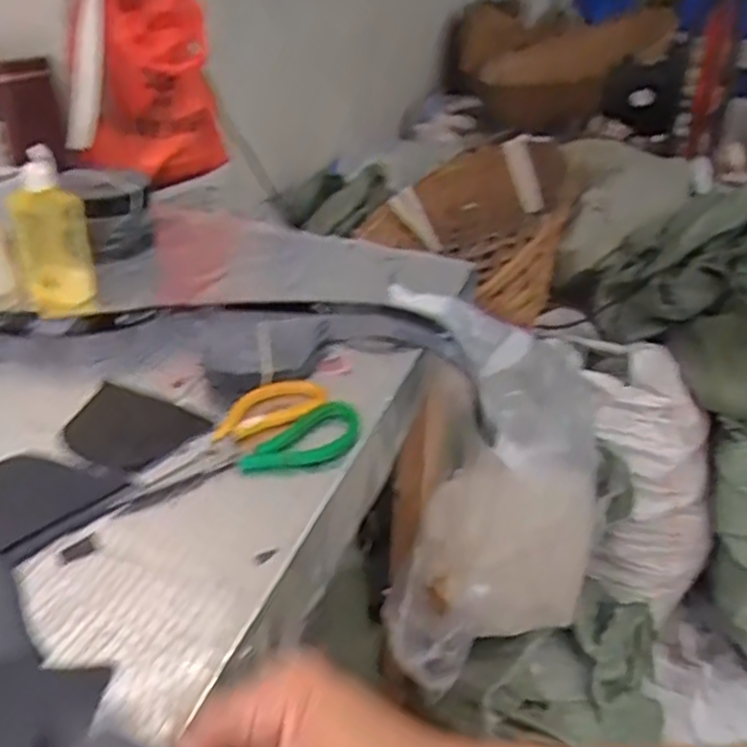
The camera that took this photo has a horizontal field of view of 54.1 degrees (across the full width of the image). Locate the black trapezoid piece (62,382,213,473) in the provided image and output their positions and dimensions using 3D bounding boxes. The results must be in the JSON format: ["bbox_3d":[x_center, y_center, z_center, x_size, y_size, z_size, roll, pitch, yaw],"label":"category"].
[{"bbox_3d":[-0.194,0.042,0.579,0.104,0.008,0.083,20,39,23],"label":"black trapezoid piece"}]

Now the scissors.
[{"bbox_3d":[-0.101,0.052,0.552,0.193,0.016,0.080,-20,39,-31],"label":"scissors"}]

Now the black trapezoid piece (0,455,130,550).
[{"bbox_3d":[-0.244,0.083,0.511,0.082,0.007,0.107,28,41,34],"label":"black trapezoid piece"}]

